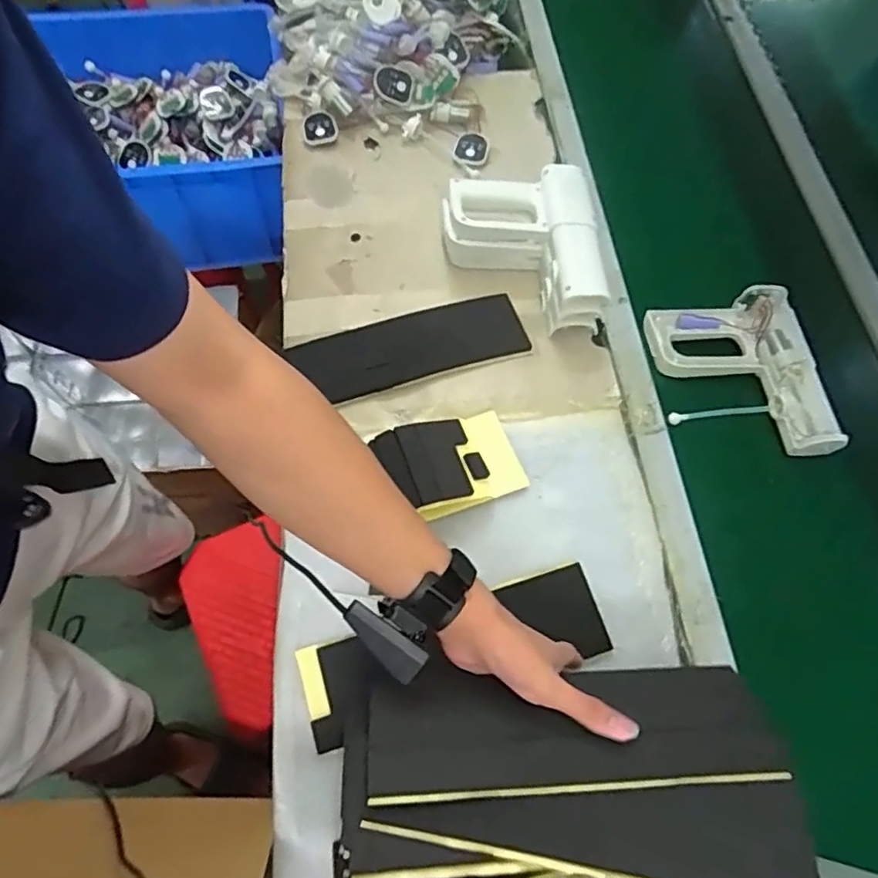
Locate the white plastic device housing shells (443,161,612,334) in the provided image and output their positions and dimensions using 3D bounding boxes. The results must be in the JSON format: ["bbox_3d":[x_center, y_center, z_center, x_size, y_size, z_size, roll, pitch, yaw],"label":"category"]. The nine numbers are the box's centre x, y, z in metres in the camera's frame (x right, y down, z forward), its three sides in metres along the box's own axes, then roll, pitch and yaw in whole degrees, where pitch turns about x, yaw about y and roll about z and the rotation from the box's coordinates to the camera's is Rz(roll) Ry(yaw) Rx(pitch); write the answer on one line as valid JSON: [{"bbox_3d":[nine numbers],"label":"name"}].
[{"bbox_3d":[0.105,-0.239,0.795,0.193,0.087,0.208,0,65,-2],"label":"white plastic device housing shells"}]

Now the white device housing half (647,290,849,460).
[{"bbox_3d":[0.364,-0.075,0.751,0.168,0.063,0.210,-7,66,-4],"label":"white device housing half"}]

